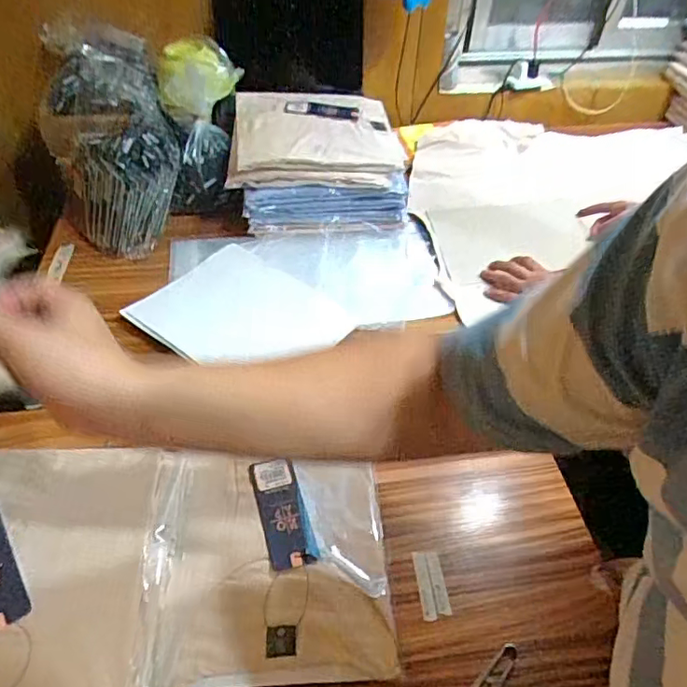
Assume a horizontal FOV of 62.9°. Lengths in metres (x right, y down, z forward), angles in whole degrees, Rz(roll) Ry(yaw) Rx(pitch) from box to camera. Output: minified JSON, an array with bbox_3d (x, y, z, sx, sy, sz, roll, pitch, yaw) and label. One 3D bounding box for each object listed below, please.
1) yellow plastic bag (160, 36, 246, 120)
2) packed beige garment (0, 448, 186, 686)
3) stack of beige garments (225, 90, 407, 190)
[{"bbox_3d":[-0.226,-0.422,0.893,0.130,0.091,0.106,-13,48,-15],"label":"yellow plastic bag"},{"bbox_3d":[-0.261,0.190,0.465,0.216,0.043,0.228,-1,46,-4],"label":"packed beige garment"},{"bbox_3d":[-0.042,-0.331,0.898,0.262,0.072,0.207,-1,46,-3],"label":"stack of beige garments"}]

